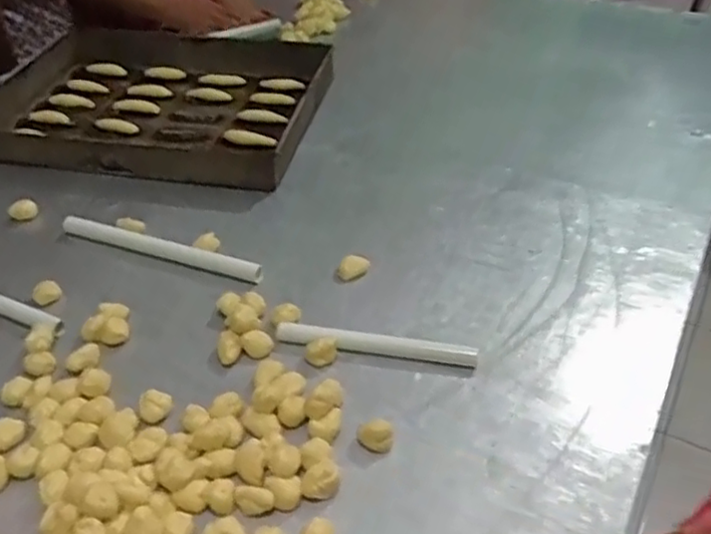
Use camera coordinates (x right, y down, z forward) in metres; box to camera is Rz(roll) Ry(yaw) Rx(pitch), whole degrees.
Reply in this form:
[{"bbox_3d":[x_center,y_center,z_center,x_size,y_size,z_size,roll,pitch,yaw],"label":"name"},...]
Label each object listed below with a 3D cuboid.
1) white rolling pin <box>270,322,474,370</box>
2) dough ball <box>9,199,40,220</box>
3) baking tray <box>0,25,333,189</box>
[{"bbox_3d":[0.020,0.079,0.683,0.205,0.018,0.022,7,43,10],"label":"white rolling pin"},{"bbox_3d":[-0.440,-0.075,0.877,0.035,0.023,0.023,-25,47,-23],"label":"dough ball"},{"bbox_3d":[-0.323,-0.280,1.054,0.519,0.069,0.370,7,43,10],"label":"baking tray"}]

